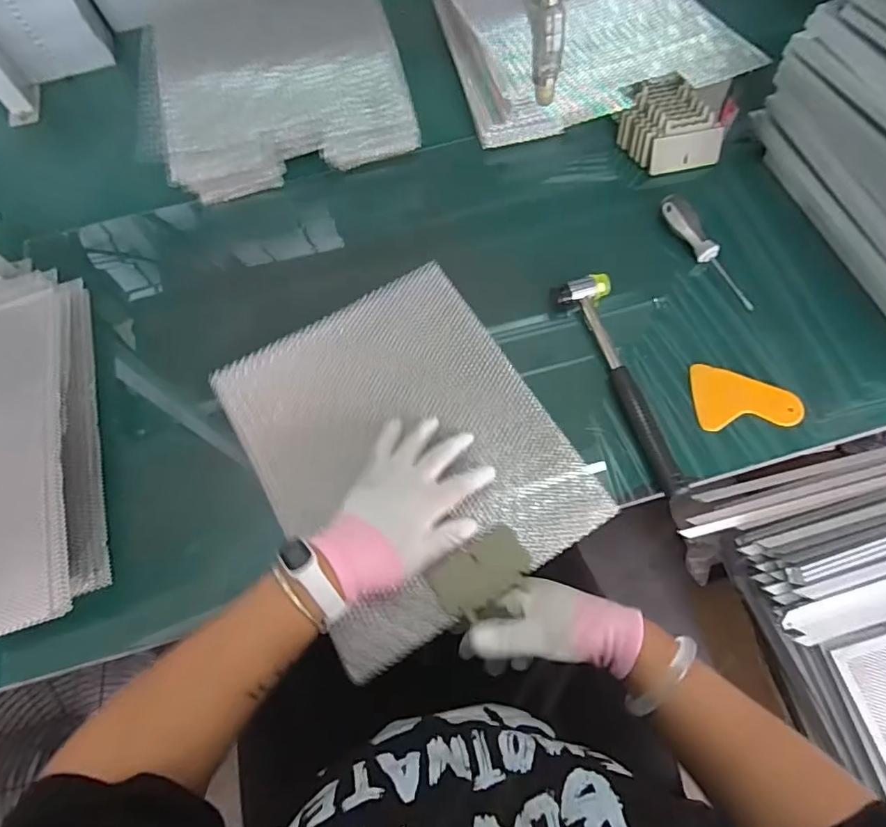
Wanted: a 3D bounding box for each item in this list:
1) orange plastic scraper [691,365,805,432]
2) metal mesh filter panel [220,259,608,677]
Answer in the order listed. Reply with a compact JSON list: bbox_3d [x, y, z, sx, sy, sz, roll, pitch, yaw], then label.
[{"bbox_3d":[0.304,-0.018,0.502,0.100,0.011,0.065,-4,85,2],"label":"orange plastic scraper"},{"bbox_3d":[-0.040,0.026,0.491,0.270,0.022,0.325,-31,70,-9],"label":"metal mesh filter panel"}]

